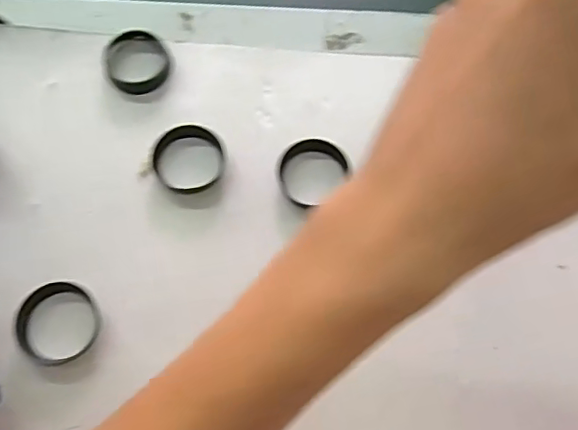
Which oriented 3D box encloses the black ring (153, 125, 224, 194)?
[{"bbox_3d":[-0.062,-0.036,0.348,0.042,0.010,0.041,1,67,-1],"label":"black ring"}]

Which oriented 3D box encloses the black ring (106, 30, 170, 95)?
[{"bbox_3d":[-0.099,-0.101,0.371,0.040,0.013,0.041,1,67,-1],"label":"black ring"}]

